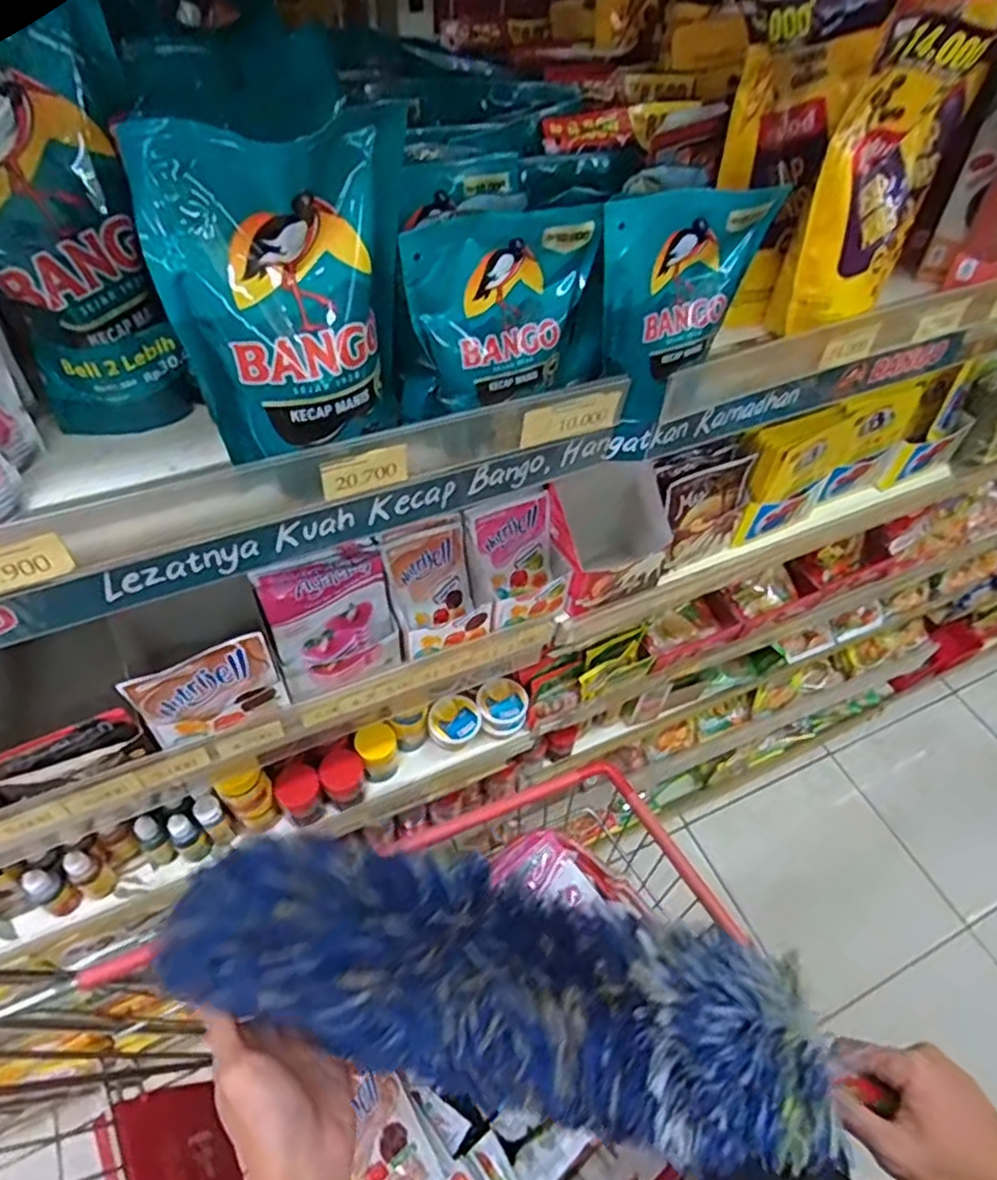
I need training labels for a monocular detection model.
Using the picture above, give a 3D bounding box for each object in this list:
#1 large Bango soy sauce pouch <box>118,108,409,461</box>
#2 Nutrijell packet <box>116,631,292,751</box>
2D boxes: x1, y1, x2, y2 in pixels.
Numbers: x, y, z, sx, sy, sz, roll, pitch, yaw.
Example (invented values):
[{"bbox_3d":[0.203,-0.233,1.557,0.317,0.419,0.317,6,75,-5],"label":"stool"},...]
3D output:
[{"bbox_3d":[-0.102,-0.143,0.347,0.113,0.148,0.058,-6,53,-8],"label":"large Bango soy sauce pouch"},{"bbox_3d":[-0.213,0.077,0.517,0.097,0.083,0.019,-20,56,-18],"label":"Nutrijell packet"}]

